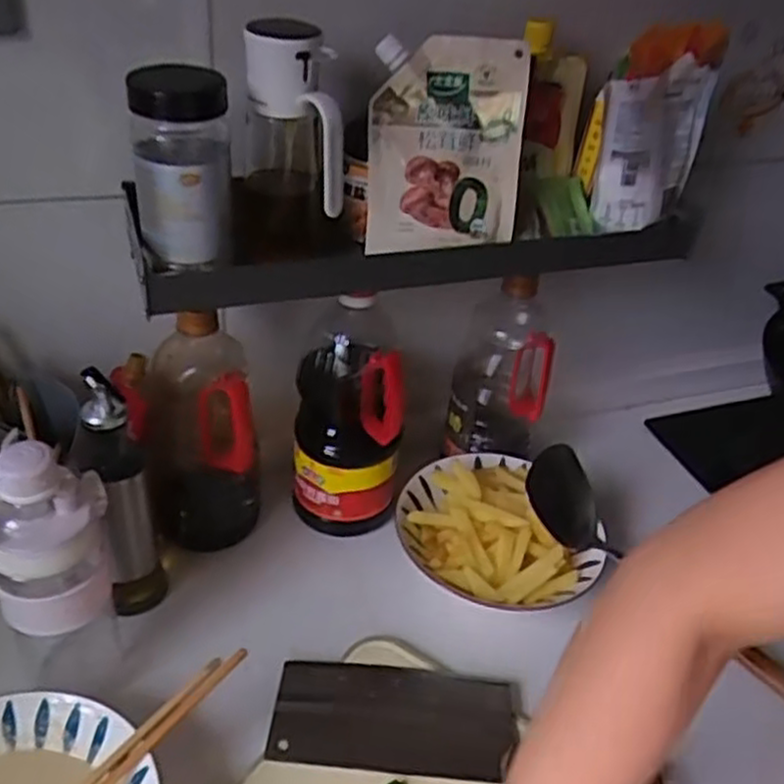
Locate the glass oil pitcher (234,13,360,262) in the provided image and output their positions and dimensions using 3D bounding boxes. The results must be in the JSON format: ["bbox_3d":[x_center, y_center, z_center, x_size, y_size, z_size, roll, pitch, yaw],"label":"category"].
[{"bbox_3d":[-0.074,-0.176,0.564,0.093,0.166,0.081,5,36,-2],"label":"glass oil pitcher"}]

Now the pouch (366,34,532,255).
[{"bbox_3d":[0.043,-0.194,0.609,0.120,0.159,0.026,2,18,-2],"label":"pouch"}]

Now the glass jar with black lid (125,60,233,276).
[{"bbox_3d":[-0.145,-0.156,0.532,0.064,0.127,0.059,-4,37,-14],"label":"glass jar with black lid"}]

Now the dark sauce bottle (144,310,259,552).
[{"bbox_3d":[-0.179,0.037,0.707,0.102,0.229,0.086,-8,39,-17],"label":"dark sauce bottle"}]

